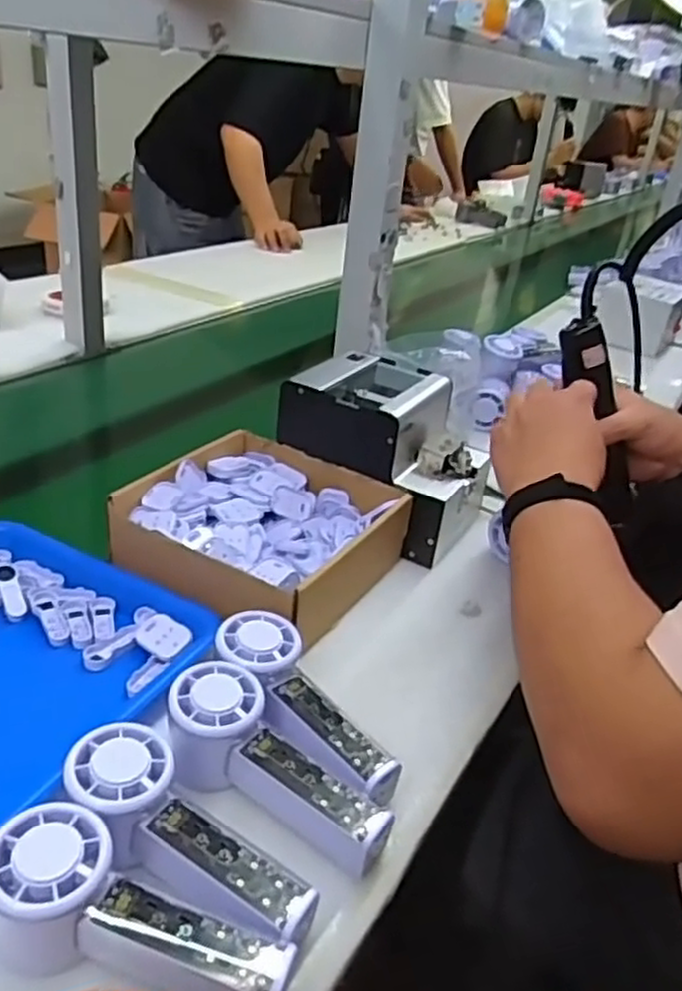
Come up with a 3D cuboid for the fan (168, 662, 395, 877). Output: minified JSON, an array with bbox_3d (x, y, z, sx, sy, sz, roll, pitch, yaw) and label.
[{"bbox_3d":[-0.037,0.160,0.452,0.152,0.051,0.059,20,32,20],"label":"fan"}]

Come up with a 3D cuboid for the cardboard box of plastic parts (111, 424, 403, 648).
[{"bbox_3d":[-0.071,0.030,0.656,0.196,0.066,0.194,22,33,23],"label":"cardboard box of plastic parts"}]

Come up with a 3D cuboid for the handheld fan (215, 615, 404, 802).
[{"bbox_3d":[-0.028,0.144,0.491,0.054,0.059,0.153,-17,38,-36],"label":"handheld fan"}]

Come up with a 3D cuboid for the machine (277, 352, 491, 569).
[{"bbox_3d":[0.048,-0.045,0.752,0.179,0.136,0.134,22,33,23],"label":"machine"}]

